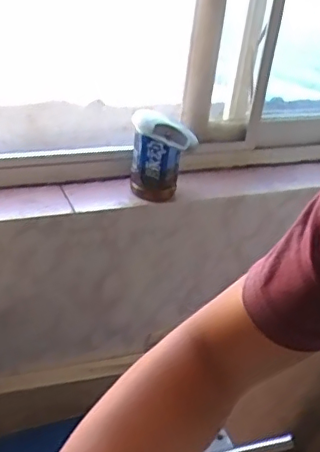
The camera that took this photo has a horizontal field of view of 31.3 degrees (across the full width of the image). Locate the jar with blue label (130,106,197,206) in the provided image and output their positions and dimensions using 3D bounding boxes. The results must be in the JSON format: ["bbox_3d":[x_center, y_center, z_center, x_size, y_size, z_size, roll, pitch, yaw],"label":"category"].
[{"bbox_3d":[0.002,-0.120,1.037,0.113,0.157,0.092,7,29,-1],"label":"jar with blue label"}]

